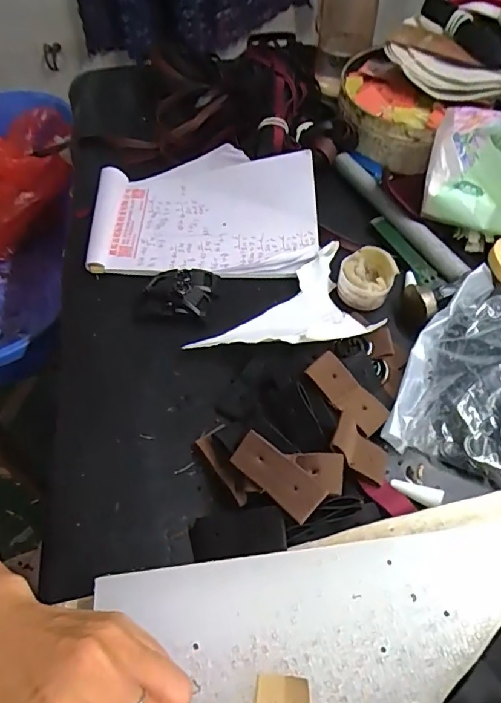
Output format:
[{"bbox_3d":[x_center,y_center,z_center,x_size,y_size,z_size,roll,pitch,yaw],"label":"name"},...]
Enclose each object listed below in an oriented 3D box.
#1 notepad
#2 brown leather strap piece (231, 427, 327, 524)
[{"bbox_3d":[-0.047,-0.139,0.473,0.215,0.029,0.145,-1,65,7],"label":"notepad"},{"bbox_3d":[0.016,0.076,0.297,0.062,0.004,0.025,35,78,32],"label":"brown leather strap piece"}]

